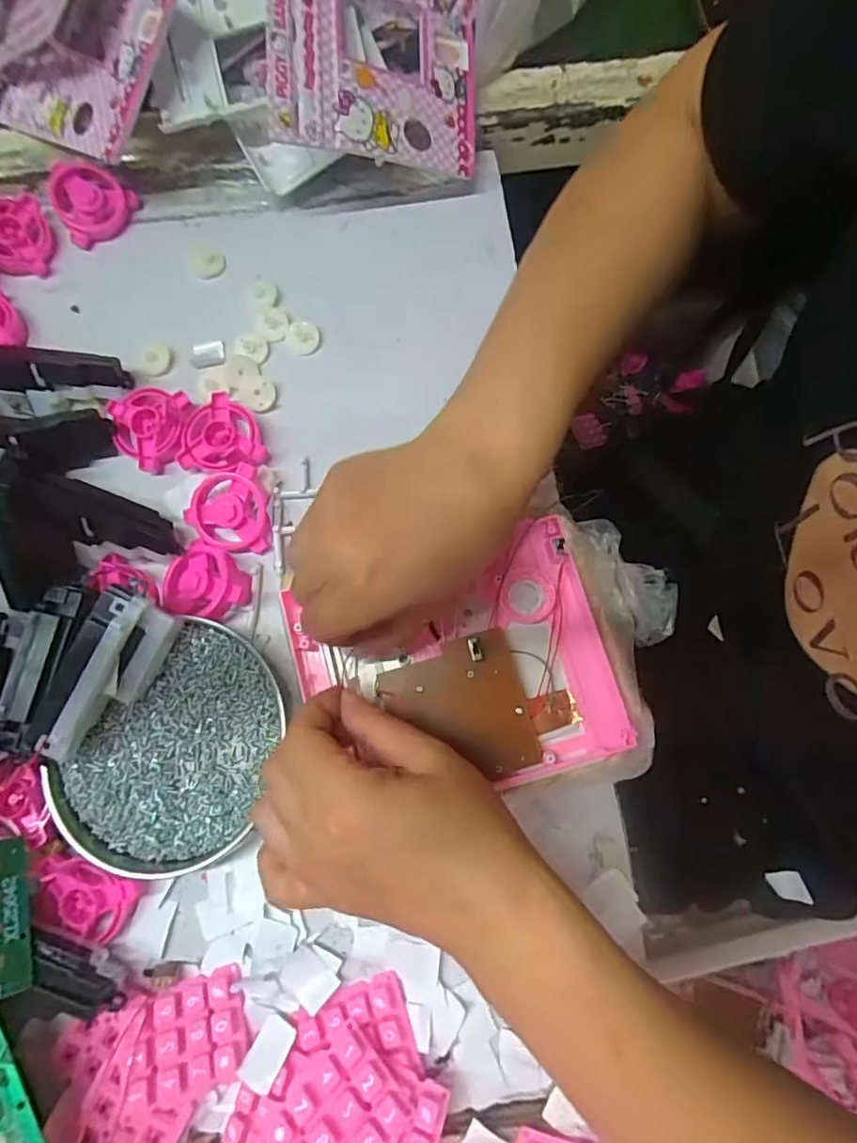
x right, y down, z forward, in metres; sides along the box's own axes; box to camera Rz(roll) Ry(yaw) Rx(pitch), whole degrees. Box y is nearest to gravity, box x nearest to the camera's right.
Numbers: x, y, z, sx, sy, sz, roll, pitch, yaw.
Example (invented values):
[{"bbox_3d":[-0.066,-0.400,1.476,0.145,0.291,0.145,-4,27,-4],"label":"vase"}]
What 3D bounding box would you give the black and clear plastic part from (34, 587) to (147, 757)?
[{"bbox_3d":[-0.181,0.054,0.301,0.024,0.013,0.094,26,90,5],"label":"black and clear plastic part"}]

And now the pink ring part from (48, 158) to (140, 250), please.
[{"bbox_3d":[-0.242,-0.268,0.408,0.053,0.014,0.057,-31,107,-5],"label":"pink ring part"}]

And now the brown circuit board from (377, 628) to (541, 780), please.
[{"bbox_3d":[0.018,0.075,0.303,0.072,0.013,0.073,-19,76,-7],"label":"brown circuit board"}]

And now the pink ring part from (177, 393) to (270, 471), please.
[{"bbox_3d":[-0.137,-0.086,0.367,0.053,0.011,0.055,0,77,0],"label":"pink ring part"}]

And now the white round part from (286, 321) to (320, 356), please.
[{"bbox_3d":[-0.087,-0.162,0.392,0.021,0.004,0.023,0,77,0],"label":"white round part"}]

